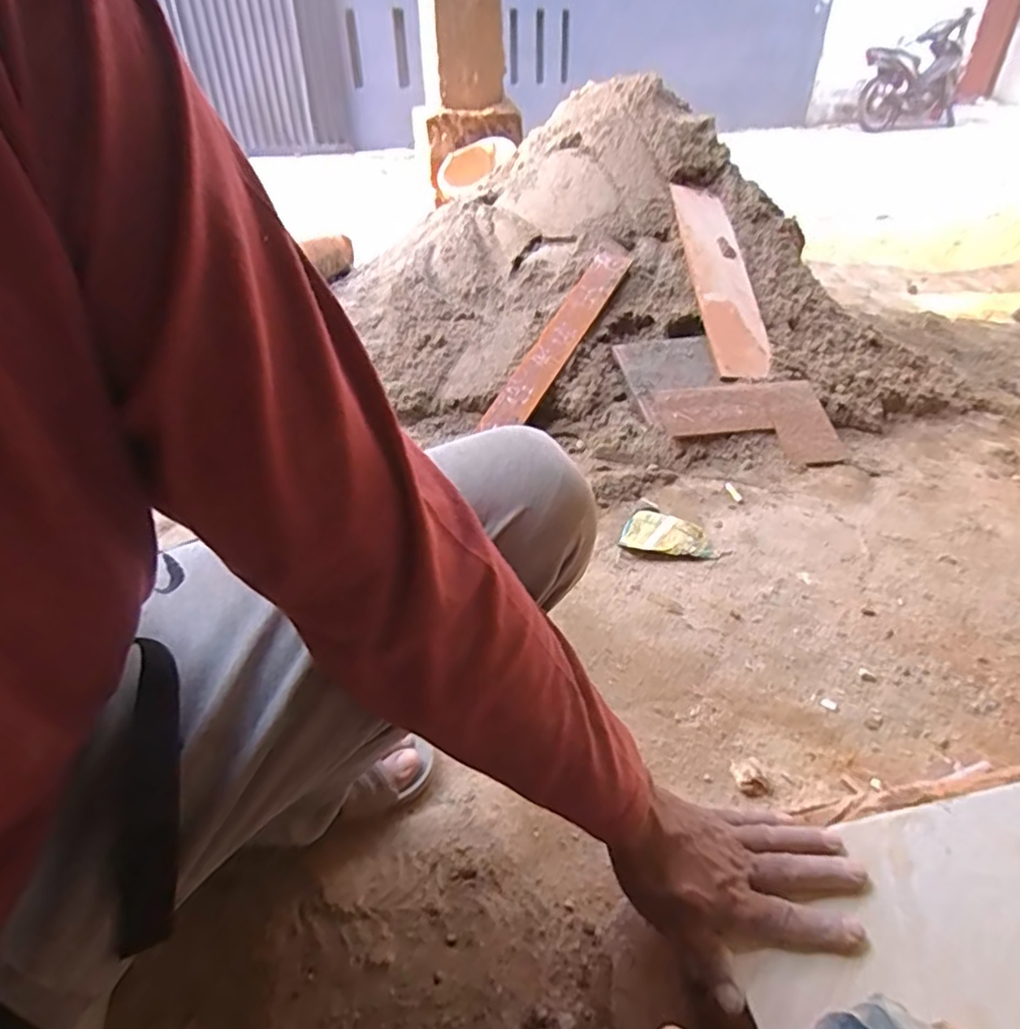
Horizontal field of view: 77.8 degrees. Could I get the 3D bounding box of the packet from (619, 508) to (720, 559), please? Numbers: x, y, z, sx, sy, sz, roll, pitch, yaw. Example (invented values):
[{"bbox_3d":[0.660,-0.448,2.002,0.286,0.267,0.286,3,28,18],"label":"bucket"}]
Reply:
[{"bbox_3d":[0.223,0.029,0.884,0.125,0.011,0.095,10,38,13],"label":"packet"}]

